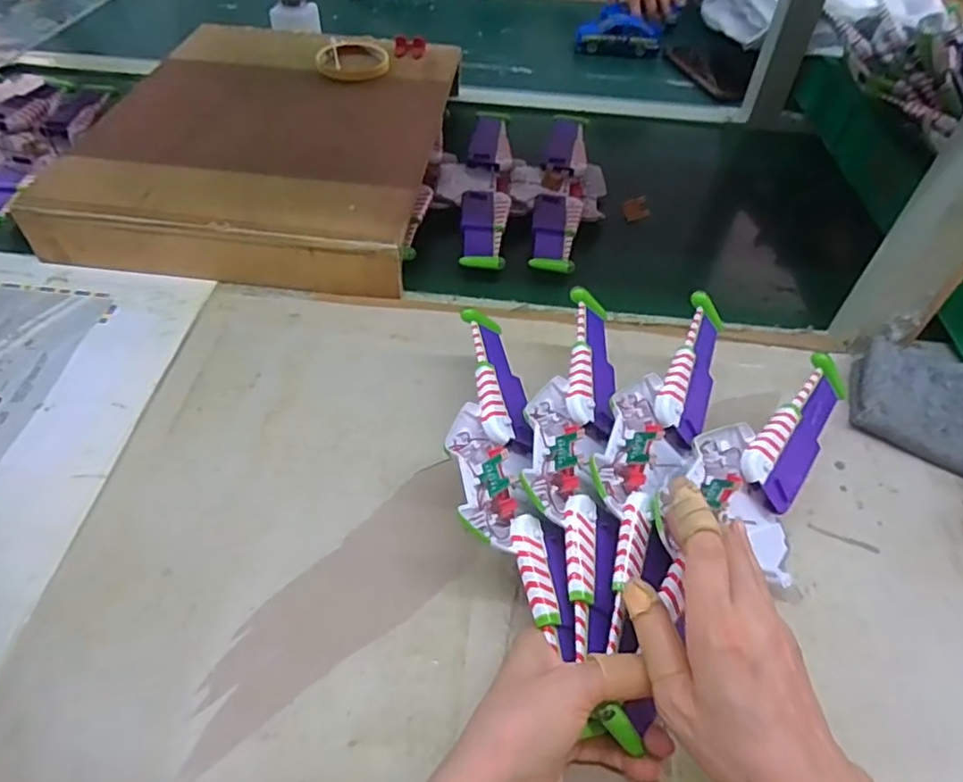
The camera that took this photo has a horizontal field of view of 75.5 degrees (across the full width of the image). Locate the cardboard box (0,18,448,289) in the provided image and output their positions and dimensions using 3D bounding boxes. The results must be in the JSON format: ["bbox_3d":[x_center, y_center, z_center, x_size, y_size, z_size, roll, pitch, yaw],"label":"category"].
[{"bbox_3d":[-0.230,-0.286,0.708,0.353,0.072,0.426,6,49,2],"label":"cardboard box"}]

